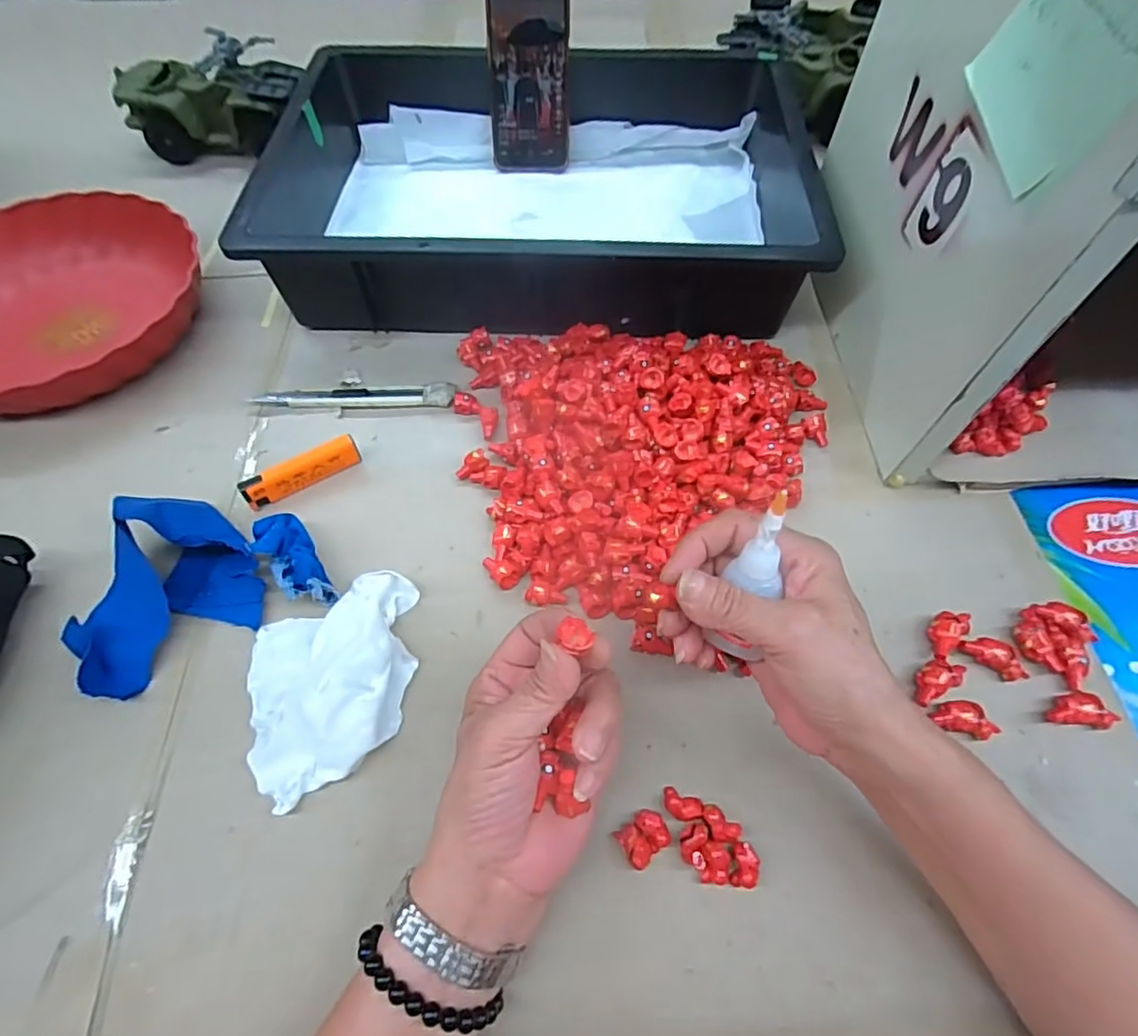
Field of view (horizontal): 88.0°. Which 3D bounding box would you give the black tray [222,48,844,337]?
[{"bbox_3d":[-0.023,-0.304,0.535,0.446,0.091,0.311,1,61,1],"label":"black tray"}]

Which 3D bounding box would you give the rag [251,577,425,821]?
[{"bbox_3d":[-0.134,0.090,0.340,0.109,0.028,0.103,-26,64,-14],"label":"rag"}]

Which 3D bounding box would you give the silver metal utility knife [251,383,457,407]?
[{"bbox_3d":[-0.165,-0.096,0.462,0.151,0.012,0.021,-1,61,-1],"label":"silver metal utility knife"}]

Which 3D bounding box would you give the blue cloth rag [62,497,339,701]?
[{"bbox_3d":[-0.234,0.034,0.360,0.144,0.051,0.102,-25,64,-13],"label":"blue cloth rag"}]

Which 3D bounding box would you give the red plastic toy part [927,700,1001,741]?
[{"bbox_3d":[0.228,0.115,0.338,0.034,0.013,0.018,16,62,9],"label":"red plastic toy part"}]

